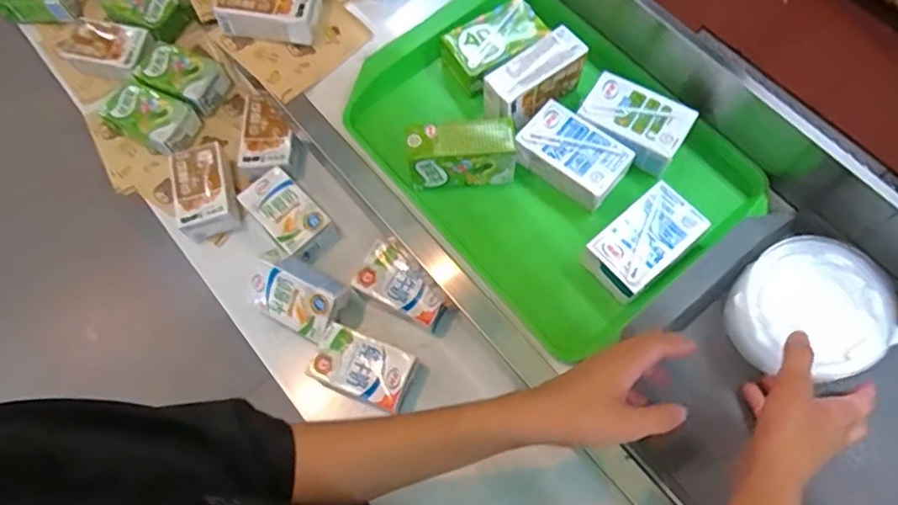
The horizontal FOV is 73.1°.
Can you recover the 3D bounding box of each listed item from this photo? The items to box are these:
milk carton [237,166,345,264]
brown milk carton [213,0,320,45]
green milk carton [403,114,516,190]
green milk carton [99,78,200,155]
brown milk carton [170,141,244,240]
[{"bbox_3d":[-0.197,-0.044,0.747,0.112,0.046,0.066,41,76,16],"label":"milk carton"},{"bbox_3d":[-0.211,-0.287,0.711,0.114,0.039,0.071,2,69,3],"label":"brown milk carton"},{"bbox_3d":[0.013,-0.101,0.617,0.107,0.069,0.048,-6,68,0],"label":"green milk carton"},{"bbox_3d":[-0.389,-0.175,0.798,0.126,0.043,0.074,26,72,12],"label":"green milk carton"},{"bbox_3d":[-0.308,-0.082,0.762,0.077,0.037,0.125,-17,69,-4],"label":"brown milk carton"}]

